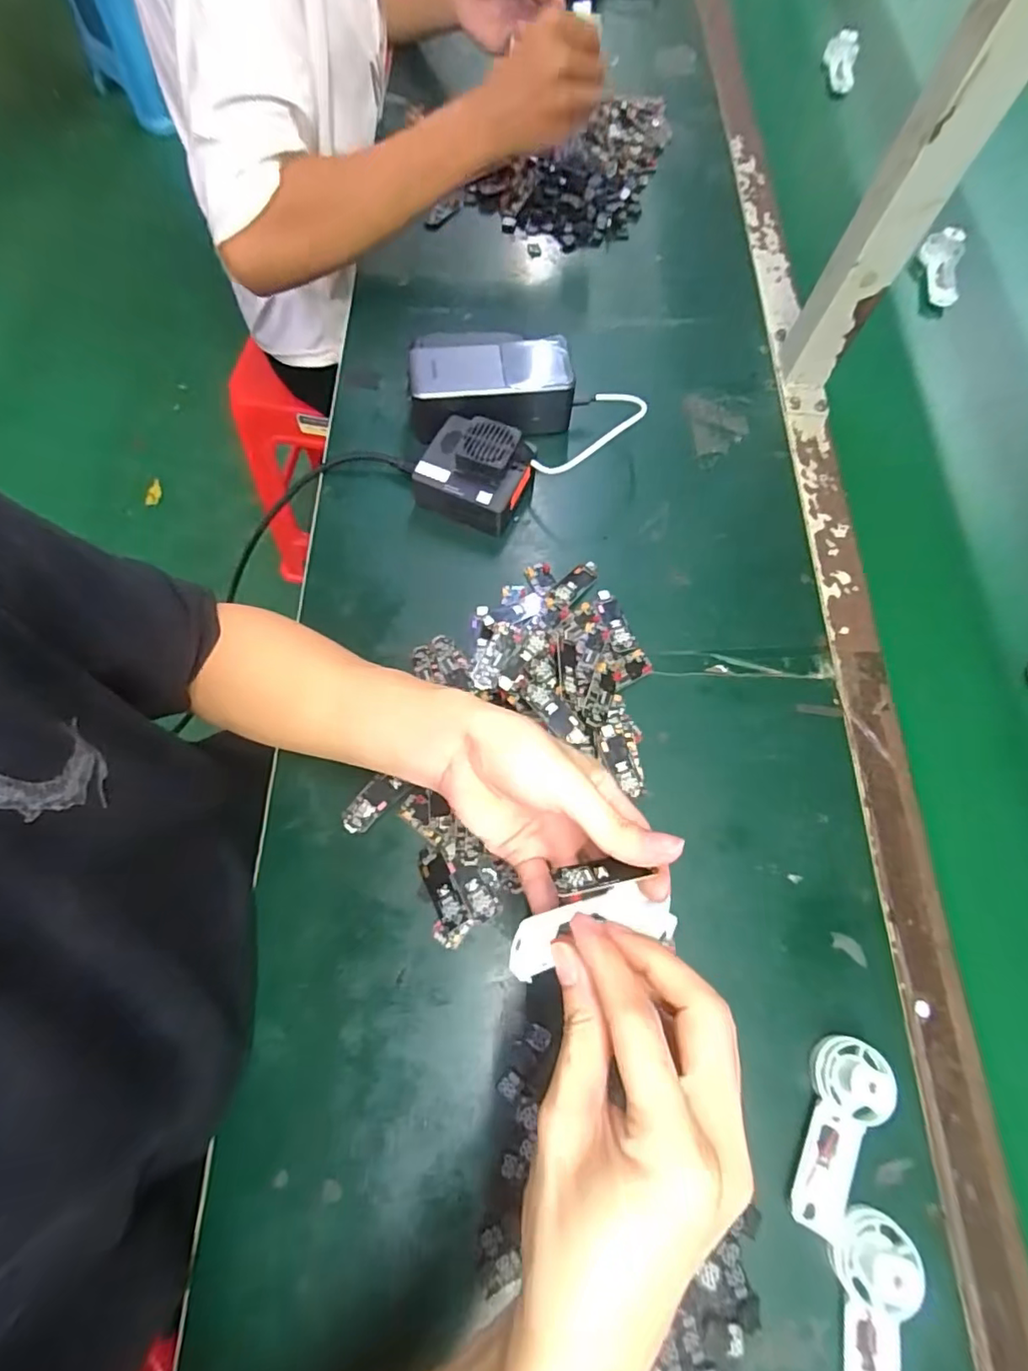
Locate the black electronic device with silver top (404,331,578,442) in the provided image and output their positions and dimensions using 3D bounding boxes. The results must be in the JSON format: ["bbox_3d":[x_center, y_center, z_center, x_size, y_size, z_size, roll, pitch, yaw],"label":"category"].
[{"bbox_3d":[-0.020,-0.245,0.473,0.129,0.060,0.057,-7,69,-4],"label":"black electronic device with silver top"}]

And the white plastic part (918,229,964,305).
[{"bbox_3d":[0.435,-0.425,0.580,0.043,0.030,0.079,22,70,7],"label":"white plastic part"}]

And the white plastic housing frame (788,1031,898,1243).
[{"bbox_3d":[0.177,0.243,0.307,0.033,0.029,0.094,19,70,6],"label":"white plastic housing frame"}]

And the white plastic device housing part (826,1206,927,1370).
[{"bbox_3d":[0.177,0.316,0.276,0.034,0.030,0.094,7,69,1],"label":"white plastic device housing part"}]

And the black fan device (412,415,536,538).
[{"bbox_3d":[-0.030,-0.169,0.450,0.083,0.047,0.070,19,70,6],"label":"black fan device"}]

